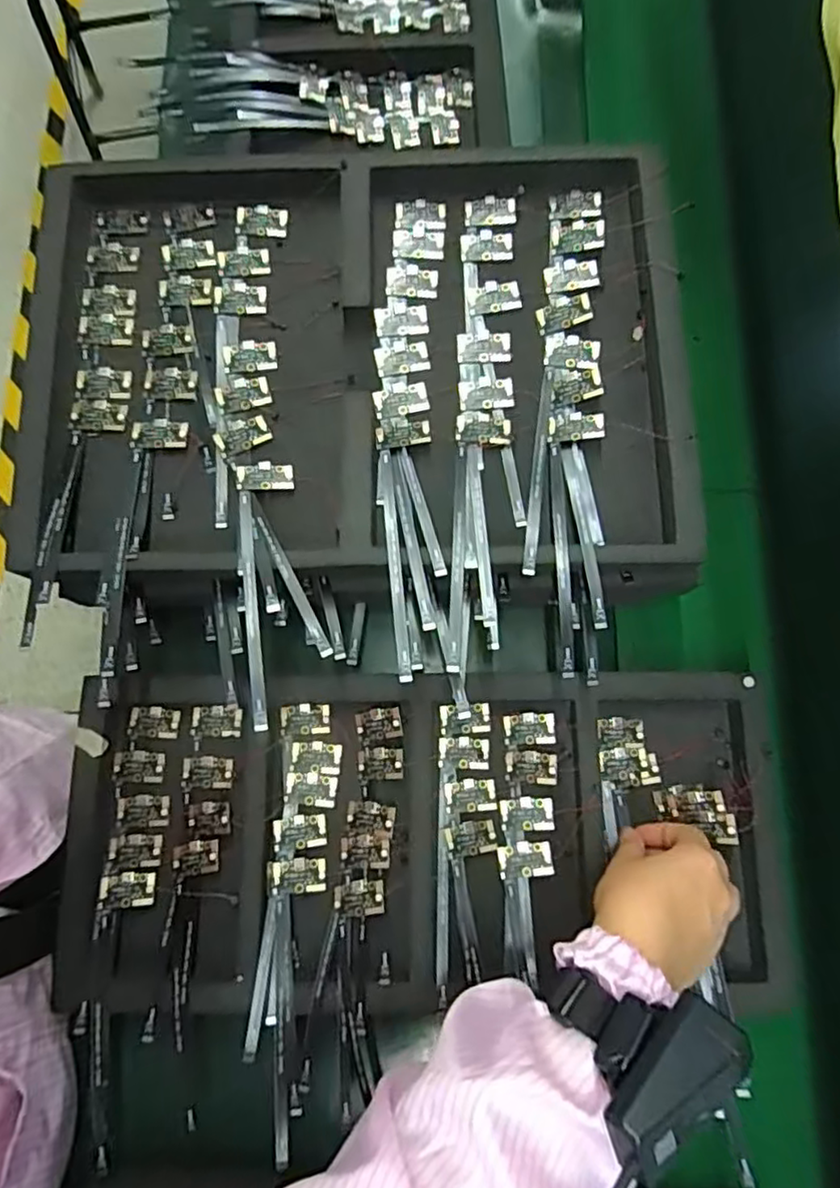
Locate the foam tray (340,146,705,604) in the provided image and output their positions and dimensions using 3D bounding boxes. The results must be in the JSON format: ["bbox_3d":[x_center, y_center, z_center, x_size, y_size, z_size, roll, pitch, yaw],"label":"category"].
[{"bbox_3d":[0.060,-0.152,0.431,0.223,0.035,0.315,-2,79,-1],"label":"foam tray"}]

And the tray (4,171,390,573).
[{"bbox_3d":[-0.153,-0.156,0.433,0.221,0.030,0.294,-2,79,-1],"label":"tray"}]

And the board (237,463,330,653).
[{"bbox_3d":[-0.081,-0.026,0.405,0.033,0.026,0.139,-22,80,-5],"label":"board"}]

